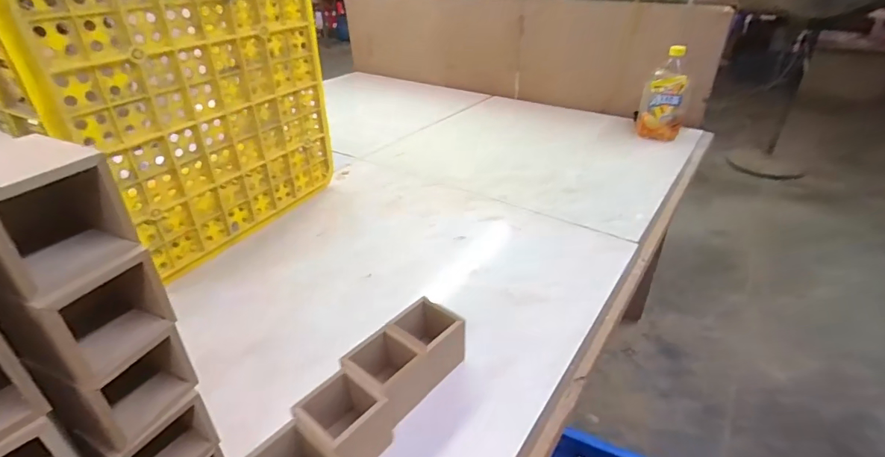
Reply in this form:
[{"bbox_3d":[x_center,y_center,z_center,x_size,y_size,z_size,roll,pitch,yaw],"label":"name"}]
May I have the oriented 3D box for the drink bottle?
[{"bbox_3d":[0.511,-0.302,1.016,0.097,0.193,0.103,12,35,19],"label":"drink bottle"}]

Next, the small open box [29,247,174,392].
[{"bbox_3d":[-0.206,0.051,0.267,0.034,0.063,0.063,11,35,18],"label":"small open box"}]

